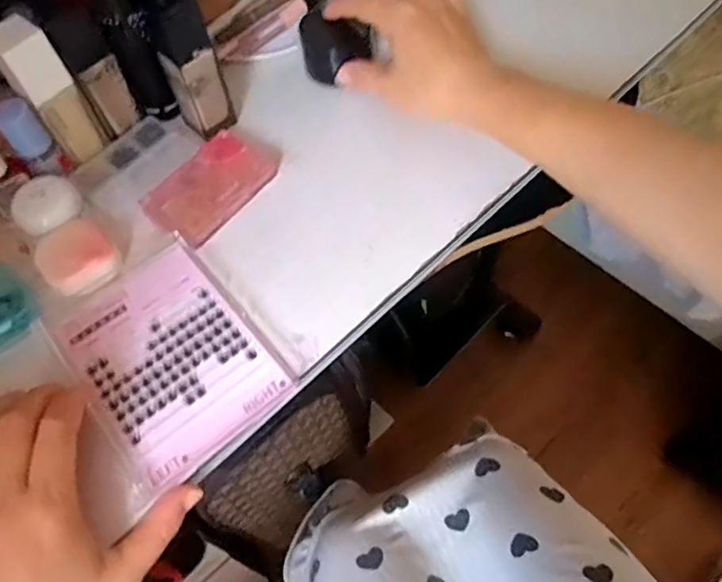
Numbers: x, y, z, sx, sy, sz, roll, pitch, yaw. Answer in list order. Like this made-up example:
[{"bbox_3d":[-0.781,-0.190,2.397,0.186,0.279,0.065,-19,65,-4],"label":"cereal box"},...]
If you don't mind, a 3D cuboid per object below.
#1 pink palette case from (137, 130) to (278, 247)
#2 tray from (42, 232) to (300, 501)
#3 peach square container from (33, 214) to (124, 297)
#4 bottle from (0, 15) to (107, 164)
[{"bbox_3d":[-0.106,-0.076,0.429,0.058,0.008,0.092,33,68,20],"label":"pink palette case"},{"bbox_3d":[-0.119,0.038,0.372,0.103,0.006,0.141,-37,64,-16],"label":"tray"},{"bbox_3d":[-0.187,-0.023,0.396,0.044,0.013,0.053,-36,64,-15],"label":"peach square container"},{"bbox_3d":[-0.208,-0.133,0.400,0.032,0.105,0.021,-38,65,-16],"label":"bottle"}]

